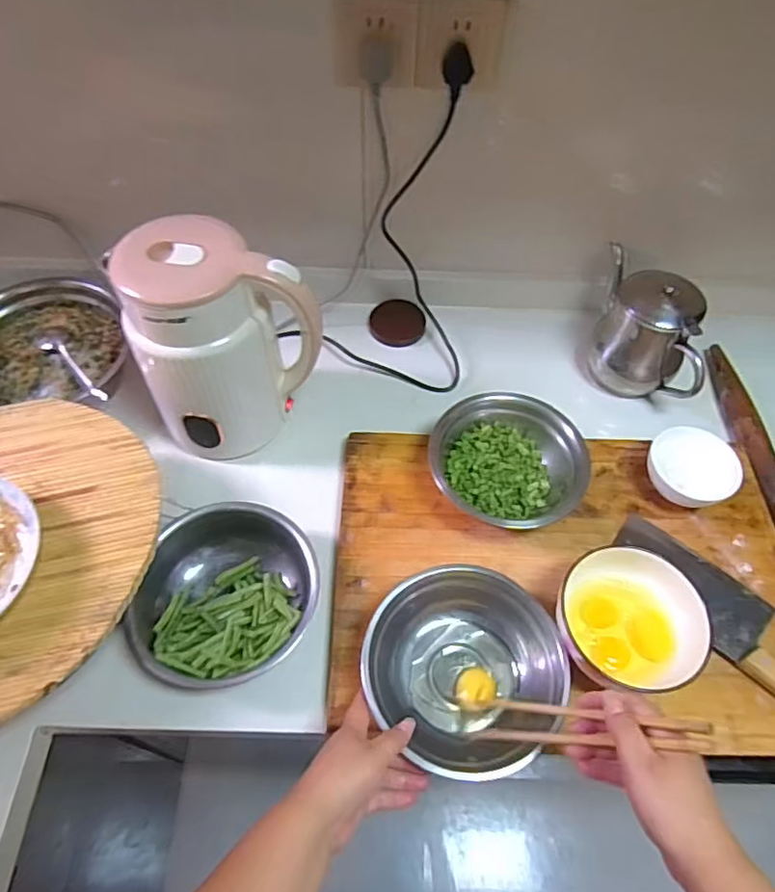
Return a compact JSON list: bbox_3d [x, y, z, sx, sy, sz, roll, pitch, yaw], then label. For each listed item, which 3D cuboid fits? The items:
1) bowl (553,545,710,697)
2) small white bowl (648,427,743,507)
[{"bbox_3d":[0.232,0.177,0.591,0.129,0.076,0.133,1,57,-1],"label":"bowl"},{"bbox_3d":[0.344,0.031,0.691,0.086,0.056,0.093,1,57,-1],"label":"small white bowl"}]

